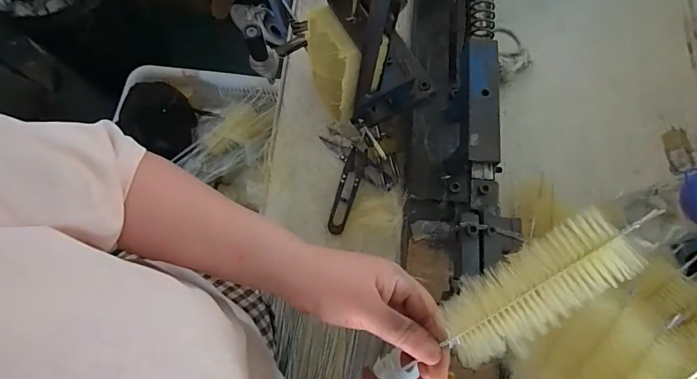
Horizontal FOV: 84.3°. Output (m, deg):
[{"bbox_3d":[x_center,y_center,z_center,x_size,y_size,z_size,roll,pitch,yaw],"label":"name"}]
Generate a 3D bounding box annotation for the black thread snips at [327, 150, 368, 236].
[{"bbox_3d":[-0.001,0.001,0.489,0.027,0.010,0.113,17,75,4],"label":"black thread snips"}]

